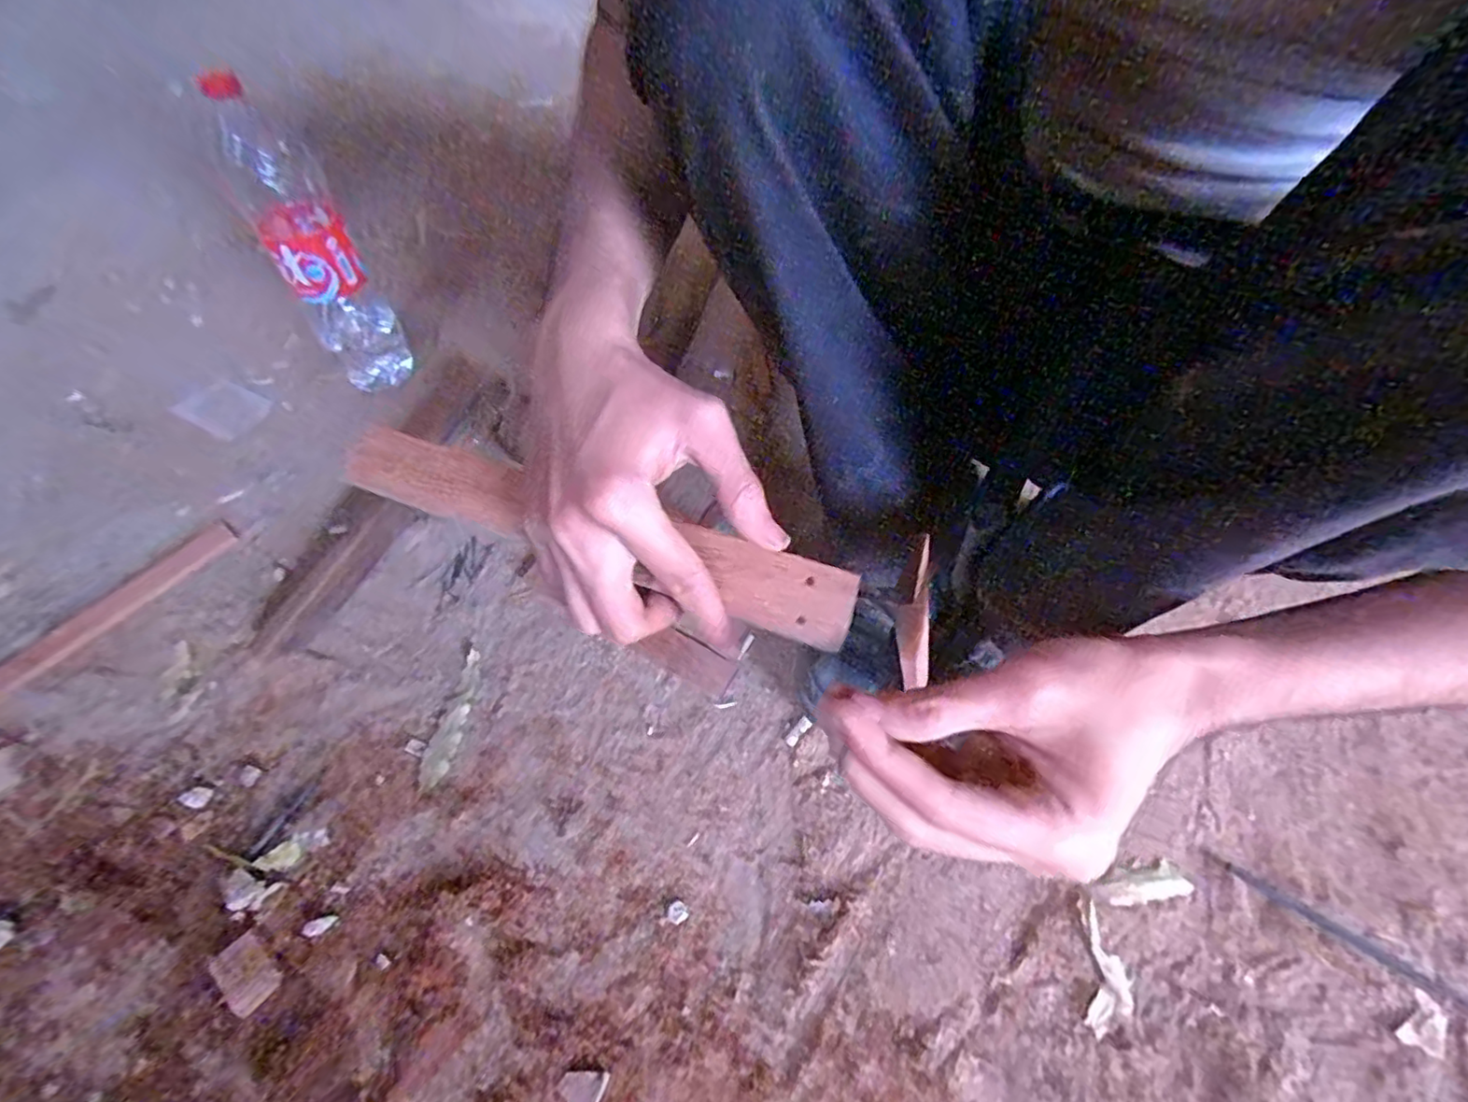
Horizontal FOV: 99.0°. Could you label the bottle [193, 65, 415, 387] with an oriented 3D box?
[{"bbox_3d":[-0.453,-0.317,0.698,0.078,0.322,0.088,-21,57,-9],"label":"bottle"}]

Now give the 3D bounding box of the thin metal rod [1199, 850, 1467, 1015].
[{"bbox_3d":[0.421,0.262,0.401,0.213,0.004,0.010,30,64,22],"label":"thin metal rod"}]

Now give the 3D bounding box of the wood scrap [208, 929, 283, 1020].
[{"bbox_3d":[-0.342,0.295,0.437,0.047,0.009,0.033,37,67,25],"label":"wood scrap"}]

